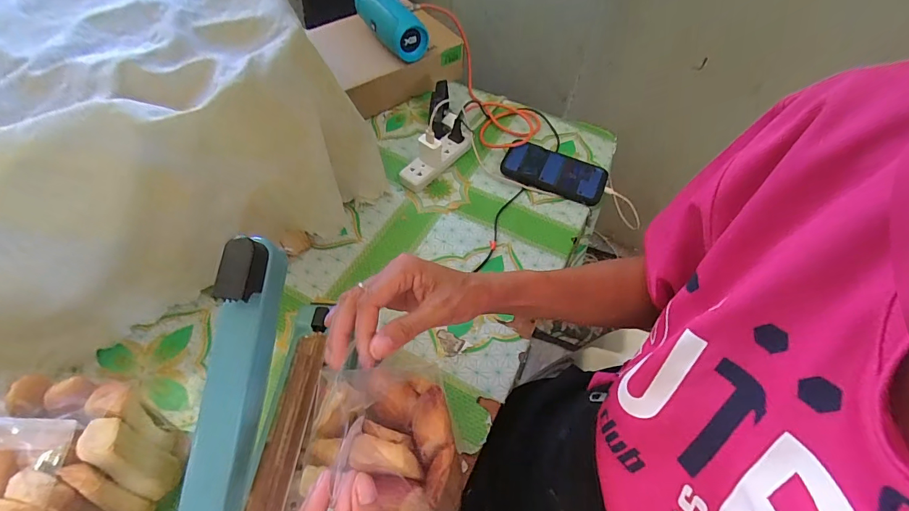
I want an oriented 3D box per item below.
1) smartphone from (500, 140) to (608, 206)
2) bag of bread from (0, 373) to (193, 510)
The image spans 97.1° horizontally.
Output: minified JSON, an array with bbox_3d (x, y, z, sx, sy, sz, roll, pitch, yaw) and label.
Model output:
[{"bbox_3d":[0.163,-0.139,0.650,0.162,0.016,0.093,23,66,9],"label":"smartphone"},{"bbox_3d":[-0.324,0.174,0.337,0.109,0.168,0.121,11,56,3],"label":"bag of bread"}]

